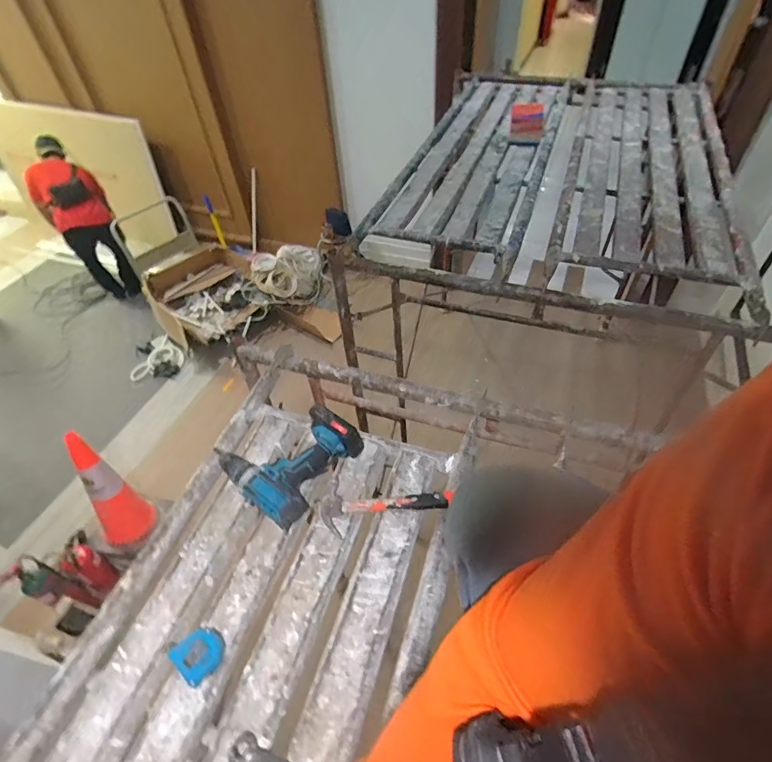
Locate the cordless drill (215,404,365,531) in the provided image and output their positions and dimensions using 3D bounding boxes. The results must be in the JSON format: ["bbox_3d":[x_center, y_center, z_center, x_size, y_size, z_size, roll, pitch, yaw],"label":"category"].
[{"bbox_3d":[-0.187,0.125,0.823,0.226,0.086,0.210,32,57,28],"label":"cordless drill"}]

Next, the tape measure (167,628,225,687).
[{"bbox_3d":[-0.262,0.385,0.631,0.063,0.040,0.060,-37,54,-25],"label":"tape measure"}]

